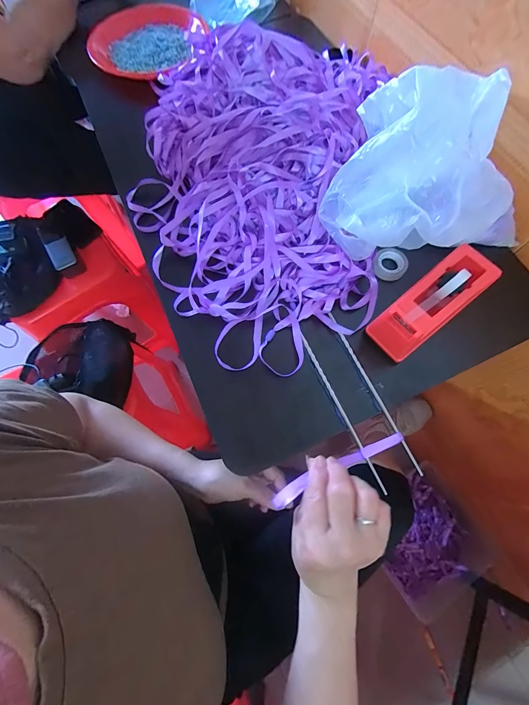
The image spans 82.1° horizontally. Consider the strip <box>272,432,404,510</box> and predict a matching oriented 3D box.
[{"bbox_3d":[0.085,0.120,0.324,0.164,0.029,0.018,-12,68,-31],"label":"strip"}]

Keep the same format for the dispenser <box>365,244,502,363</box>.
[{"bbox_3d":[0.208,-0.061,0.375,0.154,0.060,0.060,-36,73,-11],"label":"dispenser"}]

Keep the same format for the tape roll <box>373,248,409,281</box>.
[{"bbox_3d":[0.181,-0.127,0.437,0.046,0.021,0.046,0,70,1],"label":"tape roll"}]

